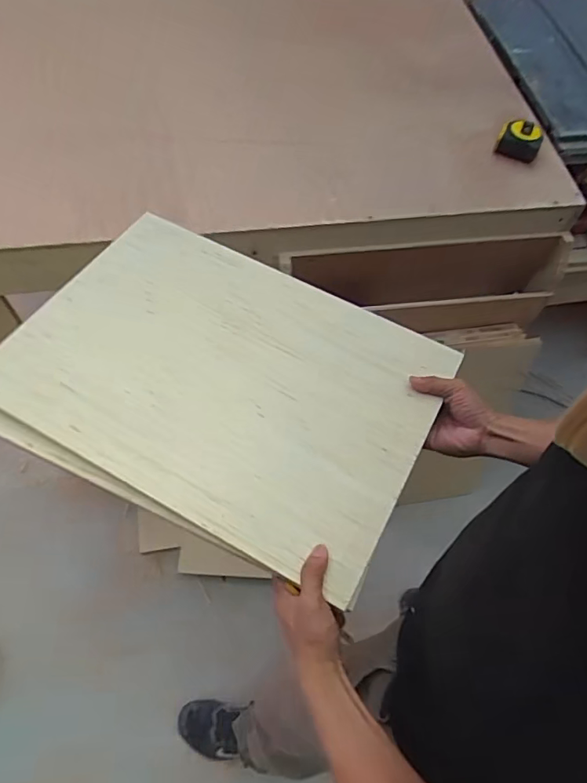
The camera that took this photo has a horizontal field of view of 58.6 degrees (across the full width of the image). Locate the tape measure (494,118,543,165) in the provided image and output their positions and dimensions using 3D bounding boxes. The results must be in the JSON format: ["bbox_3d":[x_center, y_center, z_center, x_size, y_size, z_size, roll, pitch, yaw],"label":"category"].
[{"bbox_3d":[0.431,-0.478,0.999,0.077,0.054,0.052,25,64,9],"label":"tape measure"}]

